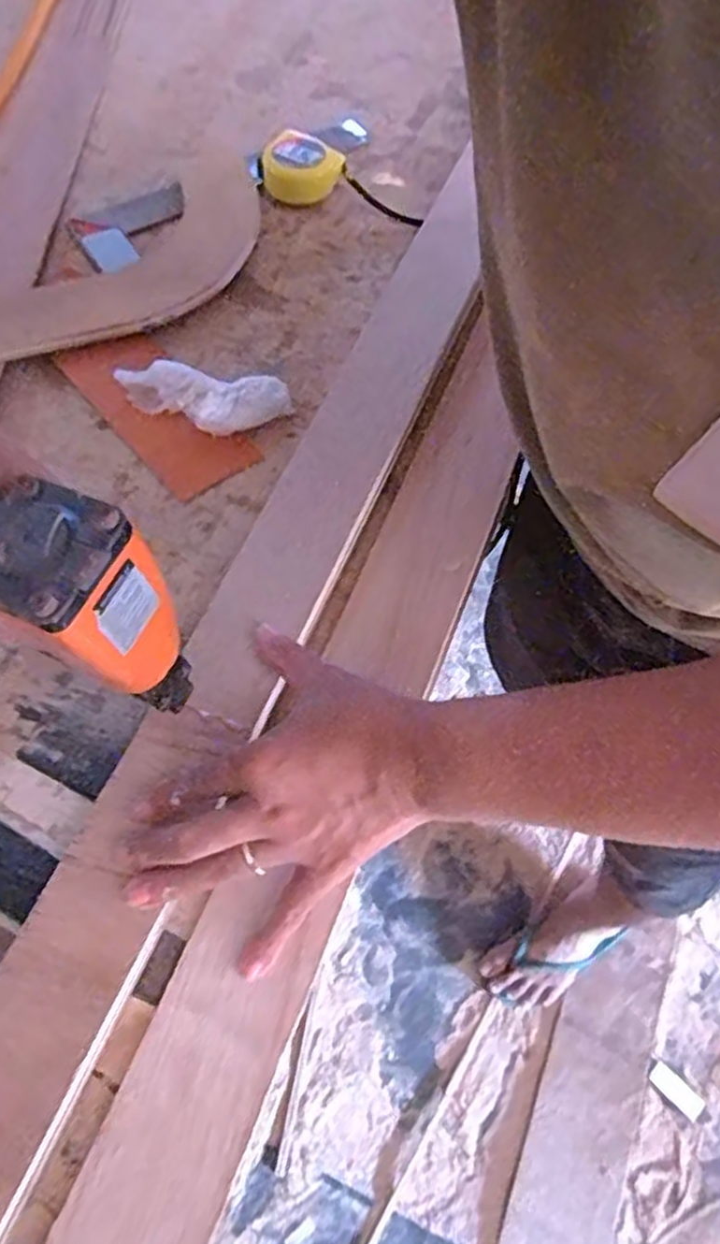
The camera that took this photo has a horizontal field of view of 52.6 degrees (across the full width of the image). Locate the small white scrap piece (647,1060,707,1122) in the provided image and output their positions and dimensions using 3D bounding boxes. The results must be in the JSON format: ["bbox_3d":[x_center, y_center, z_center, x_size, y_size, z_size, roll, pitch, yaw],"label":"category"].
[{"bbox_3d":[0.448,0.661,1.029,0.079,0.008,0.035,42,71,17],"label":"small white scrap piece"}]

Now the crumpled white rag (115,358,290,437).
[{"bbox_3d":[-0.119,-0.168,0.539,0.130,0.046,0.058,1,65,0],"label":"crumpled white rag"}]

